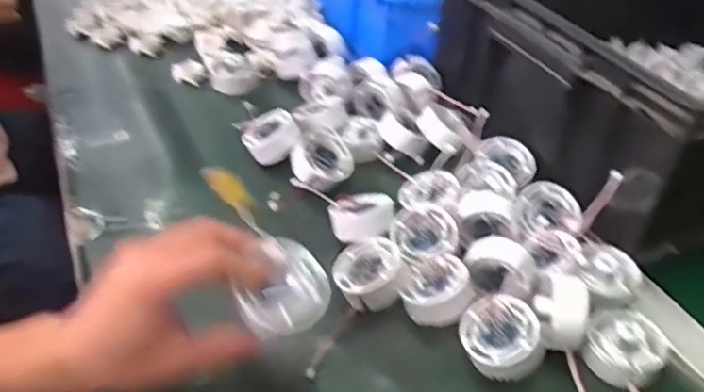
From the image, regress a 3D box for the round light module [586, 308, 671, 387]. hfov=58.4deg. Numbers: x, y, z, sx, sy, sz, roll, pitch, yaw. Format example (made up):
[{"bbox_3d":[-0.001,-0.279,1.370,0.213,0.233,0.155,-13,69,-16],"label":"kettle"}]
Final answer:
[{"bbox_3d":[0.201,0.112,0.463,0.053,0.025,0.052,3,39,-3],"label":"round light module"}]

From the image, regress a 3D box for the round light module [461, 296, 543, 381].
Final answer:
[{"bbox_3d":[0.109,0.102,0.461,0.053,0.028,0.053,-21,40,8],"label":"round light module"}]

